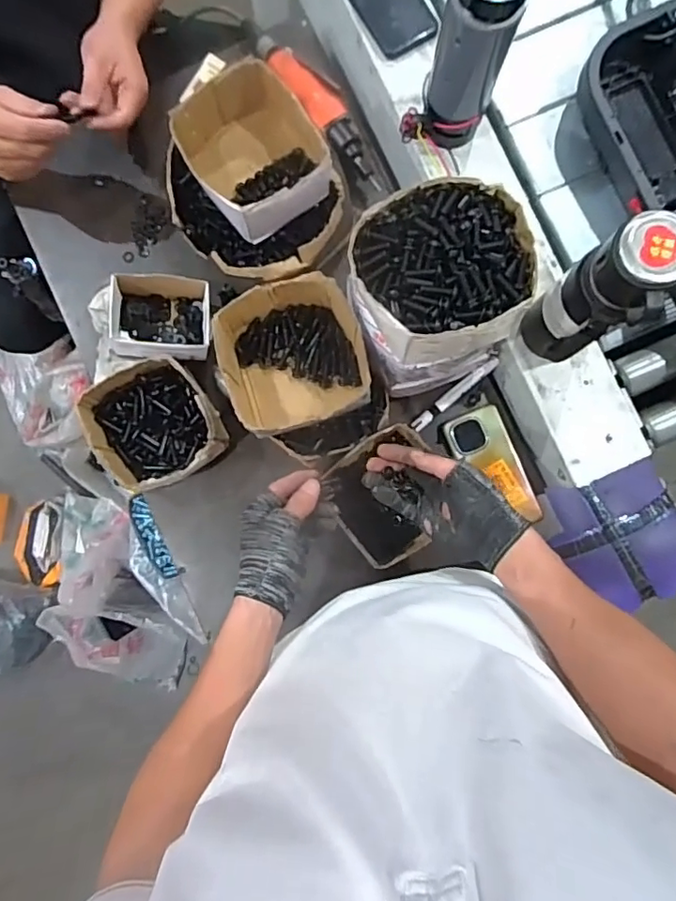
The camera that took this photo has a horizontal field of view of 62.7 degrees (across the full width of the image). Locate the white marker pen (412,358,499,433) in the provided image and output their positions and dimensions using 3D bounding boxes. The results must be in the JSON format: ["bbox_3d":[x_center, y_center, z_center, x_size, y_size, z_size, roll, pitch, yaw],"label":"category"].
[{"bbox_3d":[0.155,-0.075,0.737,0.143,0.015,0.016,-39,87,-2],"label":"white marker pen"}]

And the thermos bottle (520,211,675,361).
[{"bbox_3d":[0.249,-0.148,0.559,0.070,0.247,0.068,-45,87,-2],"label":"thermos bottle"}]

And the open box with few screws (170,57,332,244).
[{"bbox_3d":[-0.099,-0.352,0.666,0.138,0.076,0.157,-39,87,-2],"label":"open box with few screws"}]

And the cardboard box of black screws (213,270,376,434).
[{"bbox_3d":[-0.049,-0.105,0.631,0.166,0.066,0.160,-10,86,0],"label":"cardboard box of black screws"}]

